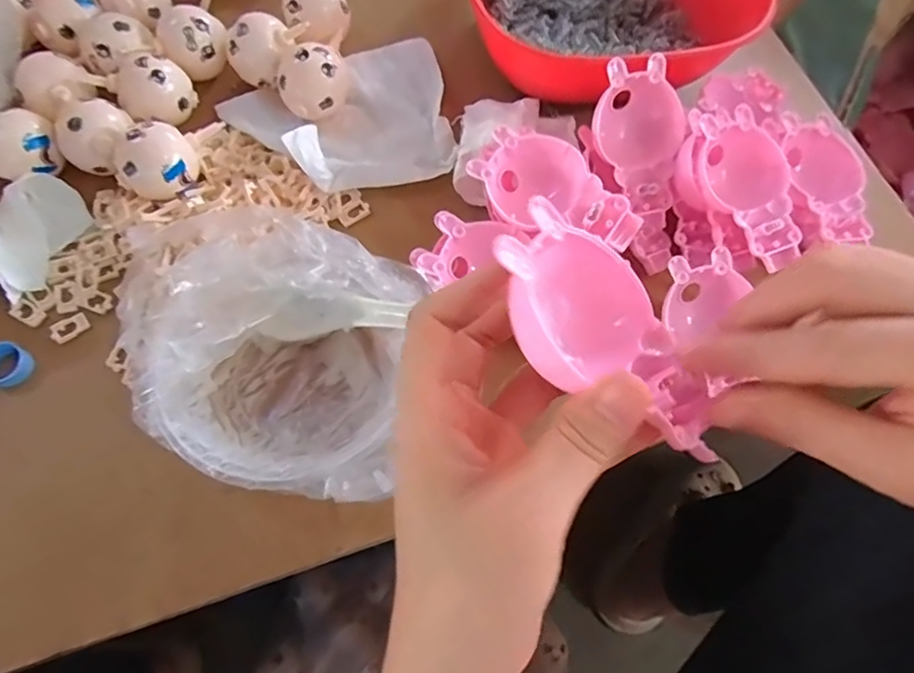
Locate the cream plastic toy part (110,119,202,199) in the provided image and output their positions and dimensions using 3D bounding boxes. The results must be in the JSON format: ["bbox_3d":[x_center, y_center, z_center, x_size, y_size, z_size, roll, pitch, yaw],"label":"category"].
[{"bbox_3d":[-0.198,-0.116,0.380,0.048,0.039,0.041,-13,69,-6],"label":"cream plastic toy part"}]

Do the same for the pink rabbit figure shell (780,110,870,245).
[{"bbox_3d":[0.248,-0.103,0.385,0.044,0.022,0.094,-6,68,-3],"label":"pink rabbit figure shell"}]

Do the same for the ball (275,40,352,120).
[{"bbox_3d":[-0.102,-0.182,0.410,0.047,0.043,0.048,0,68,-1],"label":"ball"}]

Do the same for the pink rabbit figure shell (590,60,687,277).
[{"bbox_3d":[0.121,-0.108,0.373,0.055,0.027,0.125,-12,98,-5],"label":"pink rabbit figure shell"}]

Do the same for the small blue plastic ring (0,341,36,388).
[{"bbox_3d":[-0.278,0.017,0.355,0.029,0.012,0.026,24,70,9],"label":"small blue plastic ring"}]

